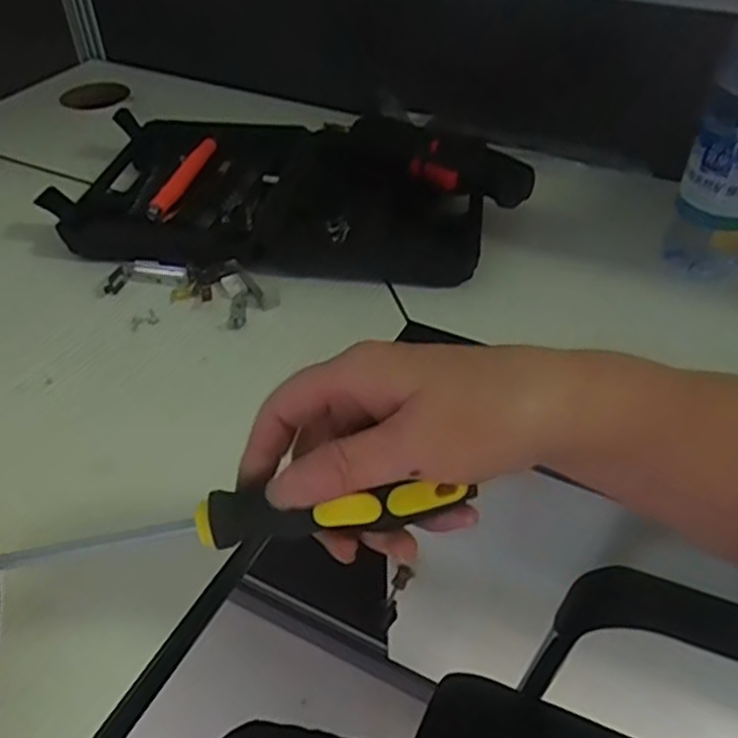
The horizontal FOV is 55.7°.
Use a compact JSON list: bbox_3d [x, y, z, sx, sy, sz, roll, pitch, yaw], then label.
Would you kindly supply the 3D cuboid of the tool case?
[{"bbox_3d":[-0.063,-0.165,0.597,0.379,0.070,0.215,7,43,8],"label":"tool case"}]

